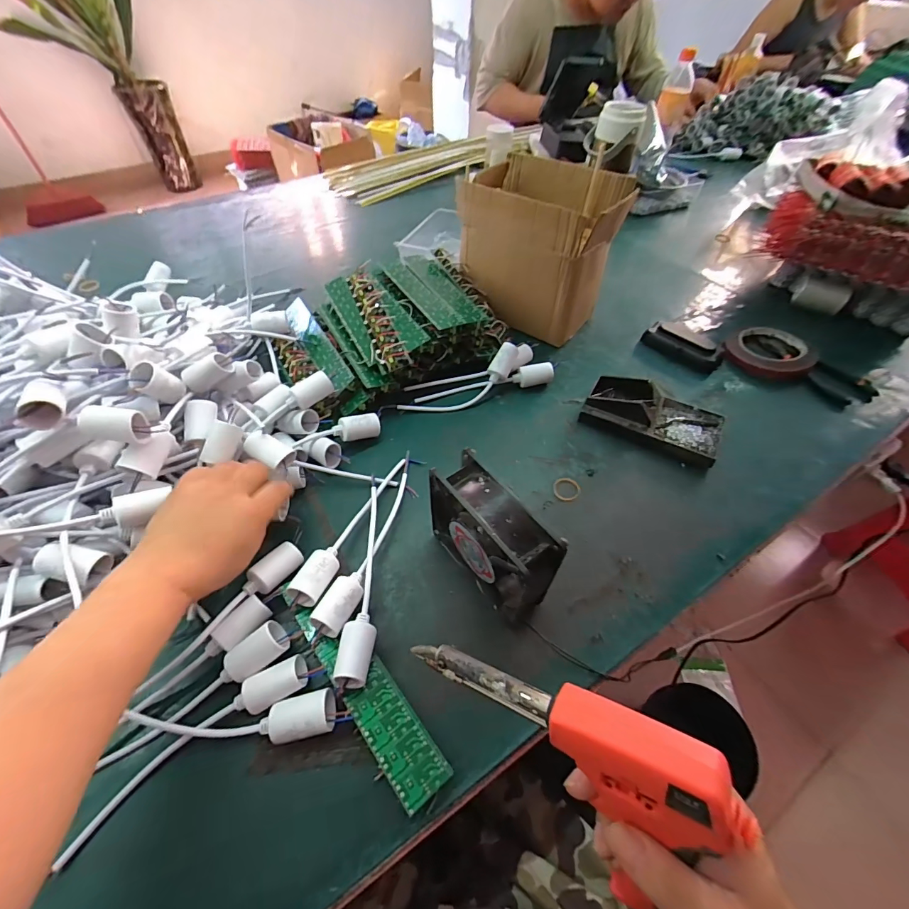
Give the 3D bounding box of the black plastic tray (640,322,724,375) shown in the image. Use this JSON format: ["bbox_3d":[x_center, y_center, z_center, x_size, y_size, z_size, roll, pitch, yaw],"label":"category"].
[{"bbox_3d":[0.331,-0.160,0.596,0.044,0.022,0.108,-37,64,-23],"label":"black plastic tray"}]

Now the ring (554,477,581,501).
[{"bbox_3d":[0.126,0.038,0.462,0.030,0.005,0.027,-23,55,-18],"label":"ring"}]

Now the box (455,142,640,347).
[{"bbox_3d":[0.122,-0.297,0.601,0.203,0.174,0.152,29,57,20],"label":"box"}]

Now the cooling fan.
[{"bbox_3d":[0.029,0.080,0.364,0.046,0.131,0.132,-30,59,-23],"label":"cooling fan"}]

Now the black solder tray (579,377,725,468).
[{"bbox_3d":[0.244,-0.050,0.507,0.157,0.041,0.087,27,56,19],"label":"black solder tray"}]

